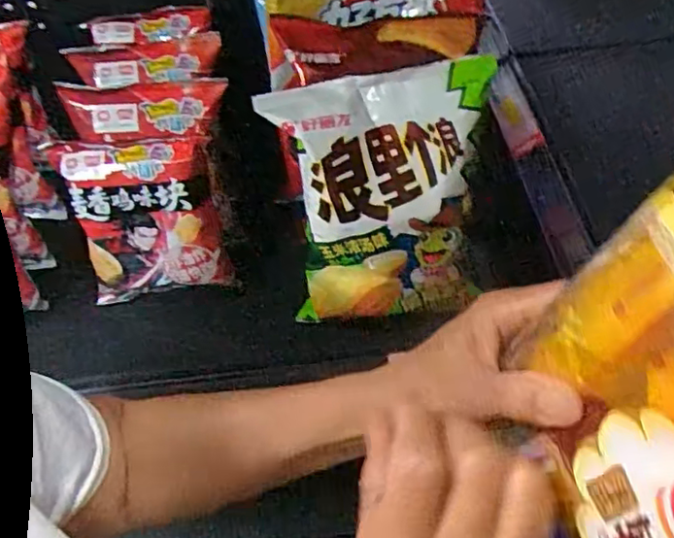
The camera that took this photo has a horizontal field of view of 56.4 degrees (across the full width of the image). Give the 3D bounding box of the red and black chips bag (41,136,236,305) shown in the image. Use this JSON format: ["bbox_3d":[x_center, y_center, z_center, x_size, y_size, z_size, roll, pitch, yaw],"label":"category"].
[{"bbox_3d":[-0.168,-0.043,0.549,0.131,0.141,0.037,-6,33,-3],"label":"red and black chips bag"}]

